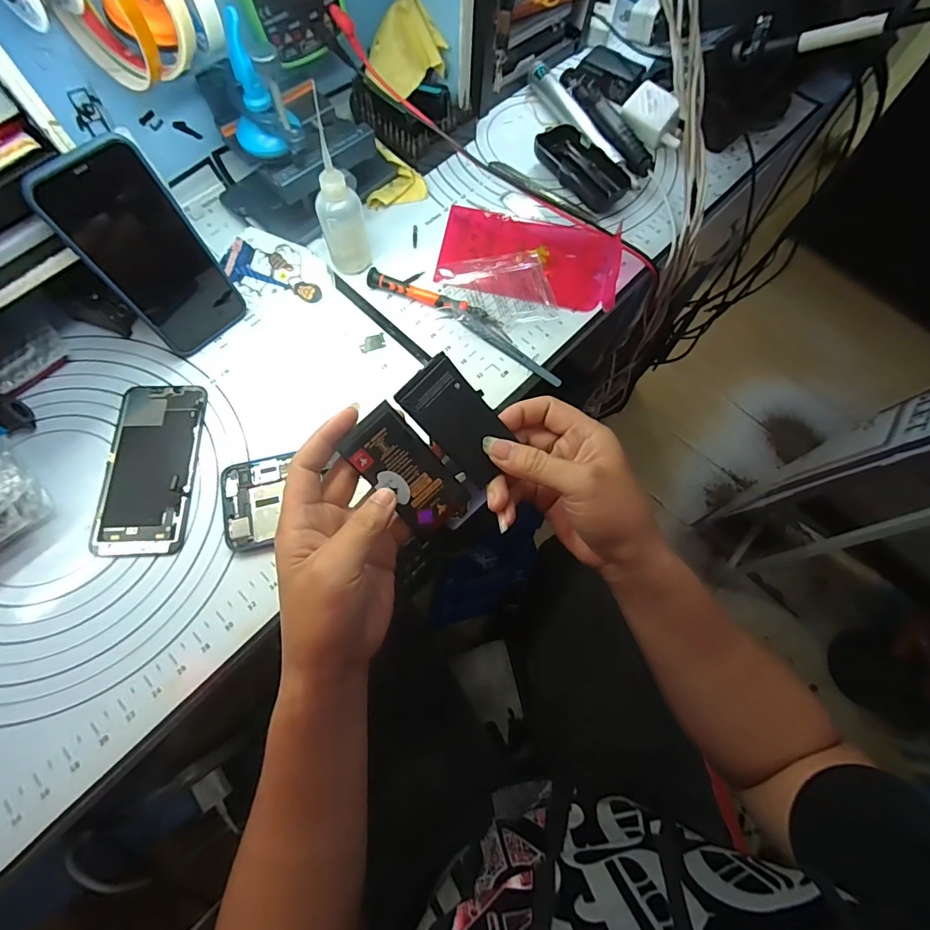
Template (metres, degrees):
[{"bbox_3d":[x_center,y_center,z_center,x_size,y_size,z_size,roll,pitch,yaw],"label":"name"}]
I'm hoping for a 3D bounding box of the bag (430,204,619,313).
[{"bbox_3d":[0.062,-0.203,0.441,0.168,0.024,0.089,9,70,1],"label":"bag"}]

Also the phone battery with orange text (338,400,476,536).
[{"bbox_3d":[-0.038,0.005,0.300,0.044,0.004,0.086,-42,105,-7],"label":"phone battery with orange text"}]

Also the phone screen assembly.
[{"bbox_3d":[-0.252,0.000,0.365,0.069,0.008,0.142,-2,70,-3],"label":"phone screen assembly"}]

